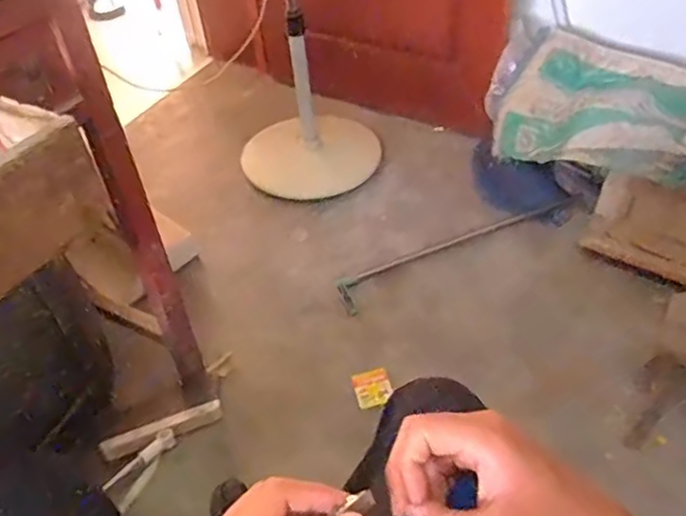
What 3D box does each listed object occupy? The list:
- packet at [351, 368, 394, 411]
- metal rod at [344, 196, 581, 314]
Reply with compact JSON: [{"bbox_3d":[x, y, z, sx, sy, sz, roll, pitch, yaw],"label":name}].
[{"bbox_3d":[0.058,0.249,1.257,0.068,0.011,0.079,-13,44,-8],"label":"packet"},{"bbox_3d":[0.272,-0.035,1.501,0.635,0.029,0.084,-24,47,-19],"label":"metal rod"}]

